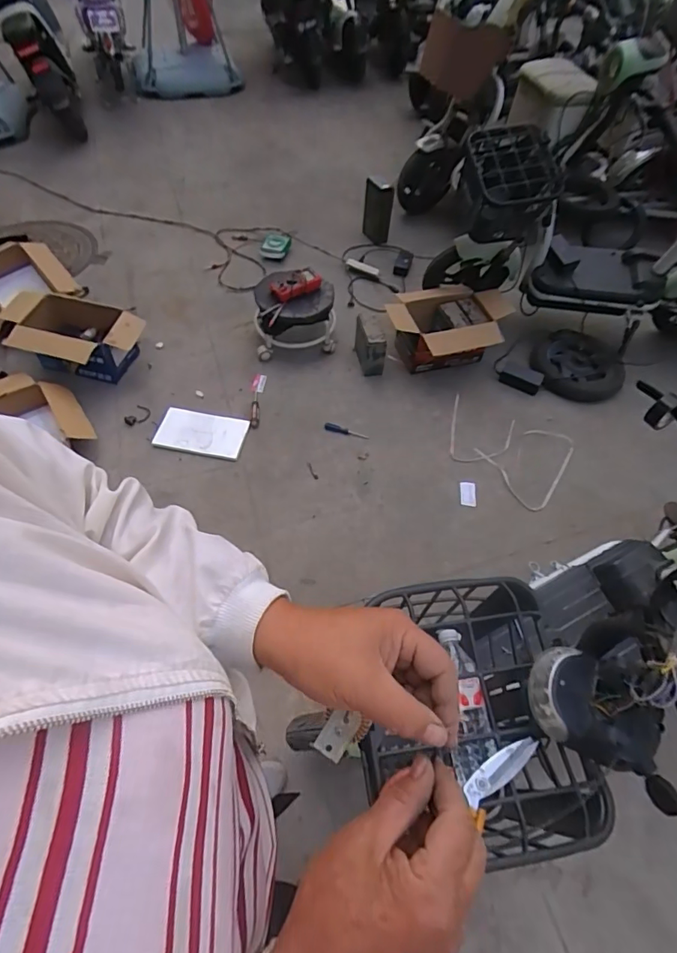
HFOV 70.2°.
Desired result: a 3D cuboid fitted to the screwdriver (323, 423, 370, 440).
[{"bbox_3d":[0.028,-0.161,1.769,0.164,0.021,0.037,17,55,7],"label":"screwdriver"}]

